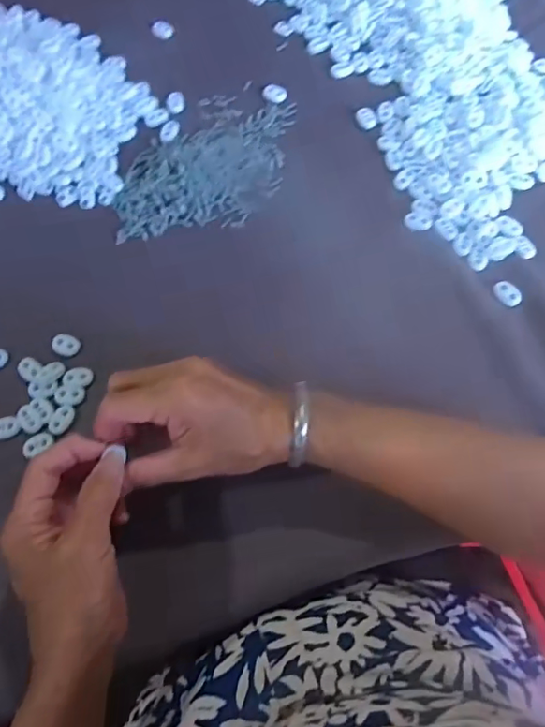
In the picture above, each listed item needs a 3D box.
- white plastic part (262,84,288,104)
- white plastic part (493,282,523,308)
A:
[{"bbox_3d":[0.002,-0.263,0.522,0.026,0.004,0.020,27,70,14],"label":"white plastic part"},{"bbox_3d":[0.187,-0.055,0.426,0.017,0.004,0.023,-38,69,-13],"label":"white plastic part"}]

